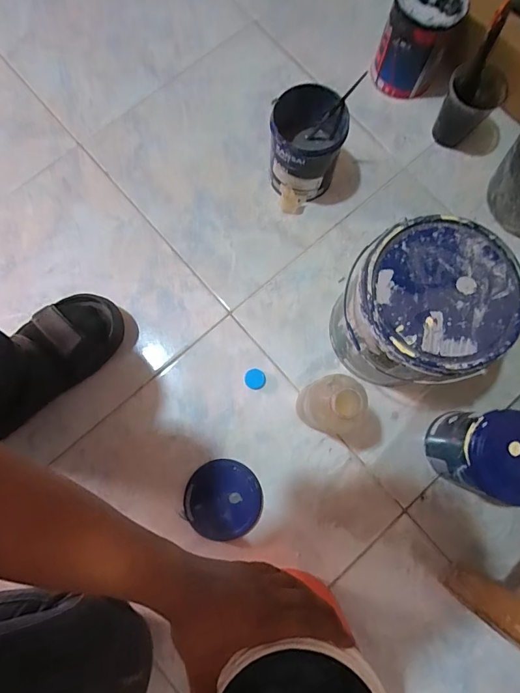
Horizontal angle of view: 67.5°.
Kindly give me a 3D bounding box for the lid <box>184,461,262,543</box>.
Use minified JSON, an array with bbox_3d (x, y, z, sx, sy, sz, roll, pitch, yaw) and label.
[{"bbox_3d":[-0.053,0.222,0.564,0.108,0.016,0.106,-15,80,-3],"label":"lid"}]

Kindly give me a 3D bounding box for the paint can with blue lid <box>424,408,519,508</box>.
[{"bbox_3d":[0.307,0.146,0.520,0.115,0.146,0.105,0,79,-1],"label":"paint can with blue lid"}]

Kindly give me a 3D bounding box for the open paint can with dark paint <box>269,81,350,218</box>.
[{"bbox_3d":[0.069,-0.297,0.597,0.102,0.129,0.124,7,79,1],"label":"open paint can with dark paint"}]

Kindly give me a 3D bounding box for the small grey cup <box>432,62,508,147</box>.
[{"bbox_3d":[0.337,-0.392,0.636,0.085,0.095,0.073,33,80,6],"label":"small grey cup"}]

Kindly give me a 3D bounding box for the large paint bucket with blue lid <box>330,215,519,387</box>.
[{"bbox_3d":[0.198,-0.039,0.521,0.167,0.200,0.170,0,79,-1],"label":"large paint bucket with blue lid"}]

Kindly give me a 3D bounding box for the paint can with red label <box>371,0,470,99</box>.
[{"bbox_3d":[0.253,-0.500,0.644,0.101,0.143,0.096,0,79,-1],"label":"paint can with red label"}]

